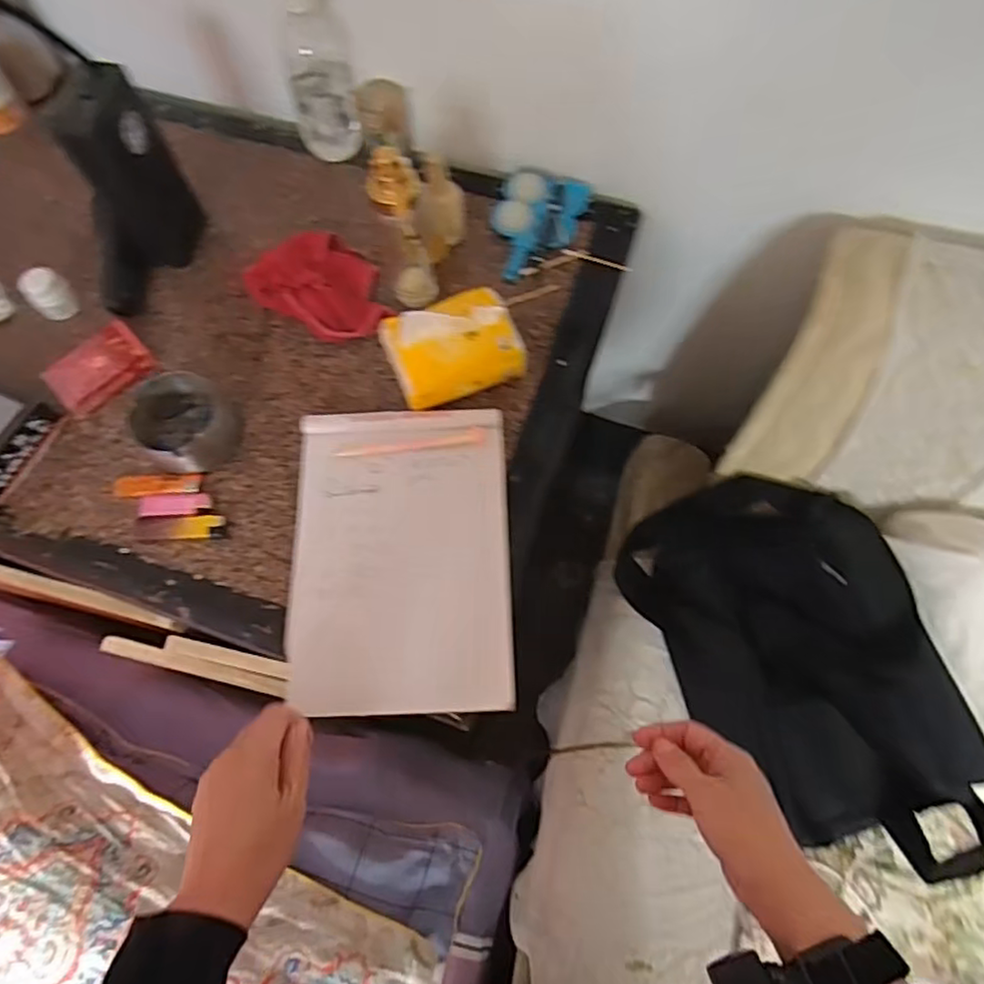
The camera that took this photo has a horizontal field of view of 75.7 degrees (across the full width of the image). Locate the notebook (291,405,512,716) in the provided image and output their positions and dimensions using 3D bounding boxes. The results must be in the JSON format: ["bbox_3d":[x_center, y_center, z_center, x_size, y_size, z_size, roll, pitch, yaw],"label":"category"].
[{"bbox_3d":[-0.081,0.055,0.566,0.190,0.018,0.267,-2,73,-1],"label":"notebook"}]

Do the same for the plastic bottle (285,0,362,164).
[{"bbox_3d":[-0.189,-0.446,0.679,0.065,0.181,0.064,5,49,4],"label":"plastic bottle"}]

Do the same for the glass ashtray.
[{"bbox_3d":[-0.292,-0.065,0.601,0.086,0.044,0.082,-1,69,2],"label":"glass ashtray"}]

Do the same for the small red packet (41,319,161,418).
[{"bbox_3d":[-0.394,-0.126,0.635,0.090,0.027,0.062,-42,73,-13],"label":"small red packet"}]

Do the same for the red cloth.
[{"bbox_3d":[-0.176,-0.212,0.666,0.112,0.027,0.134,-42,74,-13],"label":"red cloth"}]

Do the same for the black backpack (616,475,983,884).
[{"bbox_3d":[0.399,0.209,0.798,0.316,0.153,0.486,-41,65,34],"label":"black backpack"}]

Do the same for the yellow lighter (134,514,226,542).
[{"bbox_3d":[-0.290,0.033,0.588,0.085,0.012,0.023,-2,69,1],"label":"yellow lighter"}]

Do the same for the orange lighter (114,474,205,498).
[{"bbox_3d":[-0.317,-0.007,0.602,0.081,0.008,0.022,-1,69,2],"label":"orange lighter"}]

